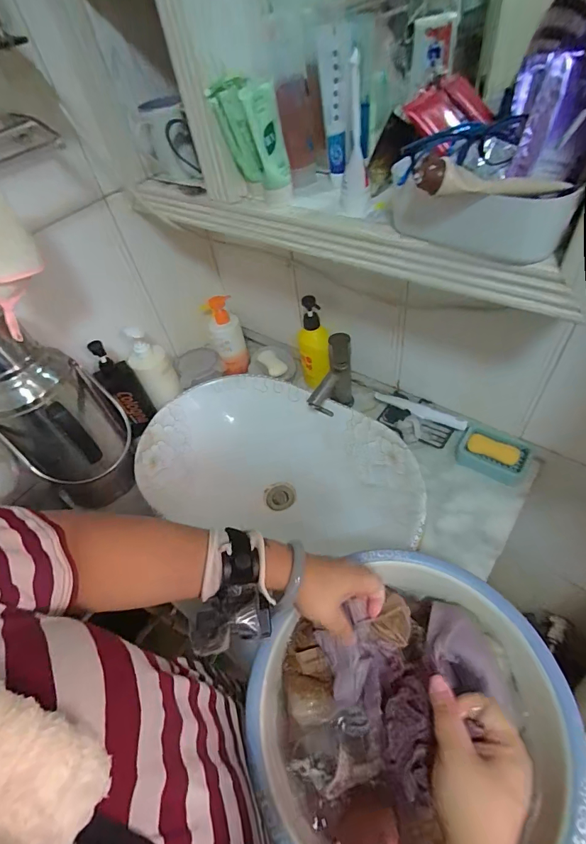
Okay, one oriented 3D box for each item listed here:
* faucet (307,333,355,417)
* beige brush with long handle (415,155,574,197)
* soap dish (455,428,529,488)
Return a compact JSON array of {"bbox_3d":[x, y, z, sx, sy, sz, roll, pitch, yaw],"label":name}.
[{"bbox_3d":[0.085,-0.075,0.828,0.064,0.163,0.134,15,53,19],"label":"faucet"},{"bbox_3d":[0.178,-0.218,0.356,0.134,0.032,0.019,1,50,7],"label":"beige brush with long handle"},{"bbox_3d":[0.375,0.063,0.760,0.121,0.029,0.091,26,57,26],"label":"soap dish"}]

